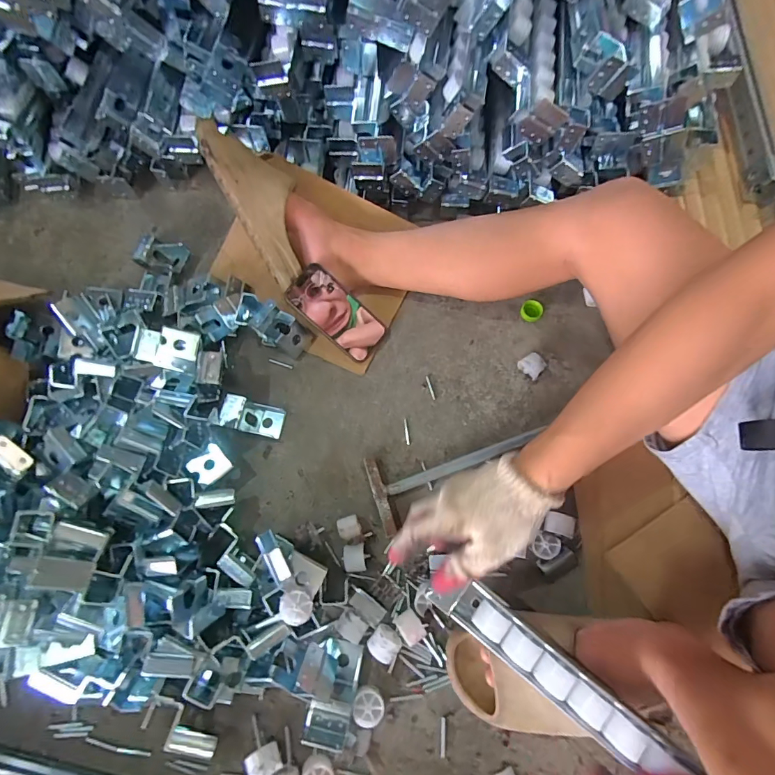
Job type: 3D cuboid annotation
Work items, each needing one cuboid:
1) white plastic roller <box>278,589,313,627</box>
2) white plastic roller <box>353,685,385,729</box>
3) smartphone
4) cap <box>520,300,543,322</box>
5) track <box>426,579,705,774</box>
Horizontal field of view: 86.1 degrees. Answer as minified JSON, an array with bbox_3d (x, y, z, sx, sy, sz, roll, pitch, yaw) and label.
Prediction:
[{"bbox_3d":[-0.103,0.247,0.472,0.036,0.037,0.036,0,71,1],"label":"white plastic roller"},{"bbox_3d":[-0.021,0.365,0.476,0.034,0.023,0.036,0,73,-1],"label":"white plastic roller"},{"bbox_3d":[-0.071,-0.107,0.603,0.150,0.012,0.071,41,75,-16],"label":"smartphone"},{"bbox_3d":[0.221,-0.117,0.635,0.032,0.015,0.030,0,71,1],"label":"cap"},{"bbox_3d":[0.158,0.275,0.409,0.248,0.038,0.046,32,75,23],"label":"track"}]

